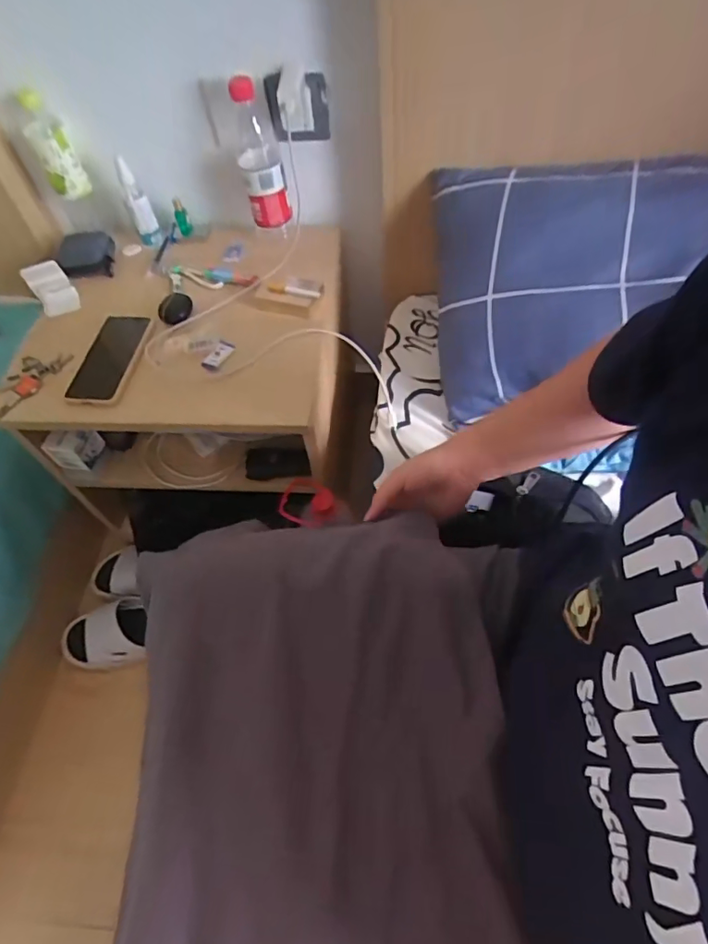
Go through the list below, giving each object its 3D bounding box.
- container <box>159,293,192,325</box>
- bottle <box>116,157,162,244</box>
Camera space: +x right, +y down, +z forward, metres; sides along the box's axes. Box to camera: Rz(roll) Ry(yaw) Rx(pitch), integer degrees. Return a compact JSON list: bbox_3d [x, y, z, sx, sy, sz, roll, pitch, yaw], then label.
[{"bbox_3d":[-0.264,-0.242,0.780,0.050,0.020,0.046,-2,58,3],"label":"container"},{"bbox_3d":[-0.338,-0.418,0.835,0.033,0.142,0.035,-27,60,-12],"label":"bottle"}]

